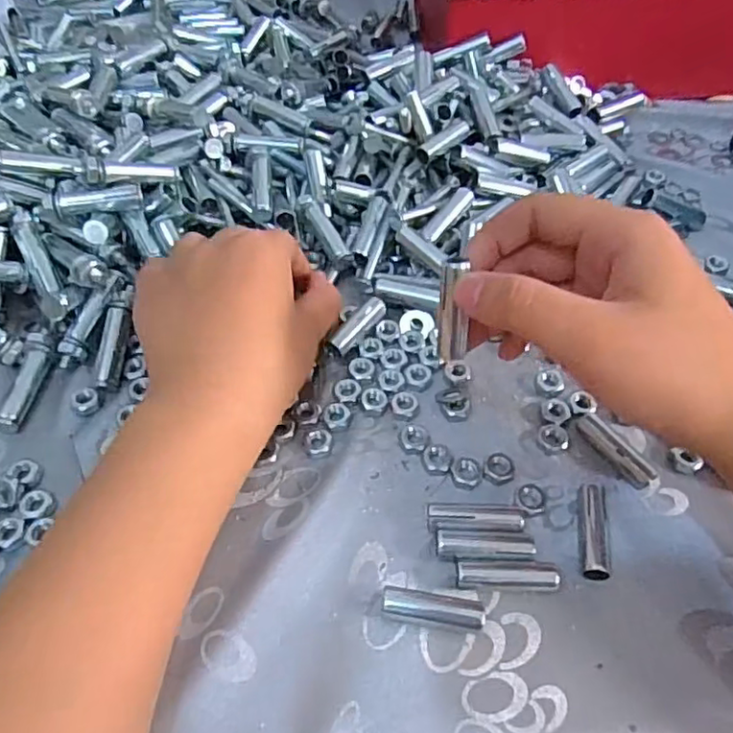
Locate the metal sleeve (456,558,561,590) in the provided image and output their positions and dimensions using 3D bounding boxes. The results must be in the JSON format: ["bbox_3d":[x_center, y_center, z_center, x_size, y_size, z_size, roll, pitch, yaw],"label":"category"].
[{"bbox_3d":[0.056,0.082,0.251,0.040,0.009,0.009,2,53,1],"label":"metal sleeve"}]

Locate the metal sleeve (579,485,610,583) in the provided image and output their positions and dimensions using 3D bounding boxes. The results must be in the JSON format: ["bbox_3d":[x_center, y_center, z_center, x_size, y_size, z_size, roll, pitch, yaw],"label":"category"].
[{"bbox_3d":[0.094,0.069,0.262,0.012,0.008,0.041,7,53,5],"label":"metal sleeve"}]

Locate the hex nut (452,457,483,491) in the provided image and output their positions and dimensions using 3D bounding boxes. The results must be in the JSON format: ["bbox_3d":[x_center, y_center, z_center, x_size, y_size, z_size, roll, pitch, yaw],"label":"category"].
[{"bbox_3d":[0.045,0.047,0.281,0.013,0.004,0.015,9,54,7],"label":"hex nut"}]

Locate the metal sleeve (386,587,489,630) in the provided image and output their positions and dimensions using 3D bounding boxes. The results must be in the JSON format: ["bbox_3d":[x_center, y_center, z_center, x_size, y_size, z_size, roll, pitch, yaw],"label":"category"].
[{"bbox_3d":[0.026,0.093,0.244,0.039,0.009,0.012,9,53,7],"label":"metal sleeve"}]

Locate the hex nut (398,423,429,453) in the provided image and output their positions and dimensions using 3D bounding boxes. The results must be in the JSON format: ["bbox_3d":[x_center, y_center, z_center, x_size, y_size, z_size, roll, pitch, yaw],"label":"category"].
[{"bbox_3d":[0.022,0.032,0.293,0.013,0.004,0.015,5,53,4],"label":"hex nut"}]

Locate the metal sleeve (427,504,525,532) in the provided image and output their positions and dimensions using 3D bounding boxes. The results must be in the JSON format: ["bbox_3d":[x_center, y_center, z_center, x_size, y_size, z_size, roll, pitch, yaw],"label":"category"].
[{"bbox_3d":[0.045,0.064,0.266,0.039,0.008,0.011,5,53,4],"label":"metal sleeve"}]

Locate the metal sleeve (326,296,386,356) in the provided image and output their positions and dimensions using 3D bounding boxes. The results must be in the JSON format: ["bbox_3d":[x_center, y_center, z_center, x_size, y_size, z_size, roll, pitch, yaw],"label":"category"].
[{"bbox_3d":[-0.005,-0.019,0.323,0.011,0.011,0.039,32,62,22],"label":"metal sleeve"}]

